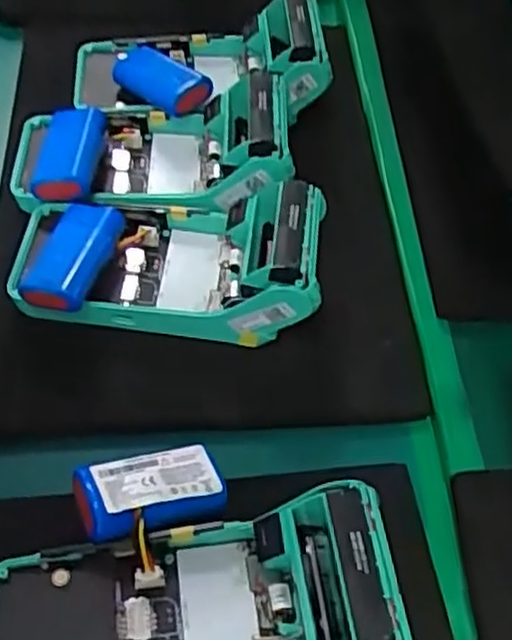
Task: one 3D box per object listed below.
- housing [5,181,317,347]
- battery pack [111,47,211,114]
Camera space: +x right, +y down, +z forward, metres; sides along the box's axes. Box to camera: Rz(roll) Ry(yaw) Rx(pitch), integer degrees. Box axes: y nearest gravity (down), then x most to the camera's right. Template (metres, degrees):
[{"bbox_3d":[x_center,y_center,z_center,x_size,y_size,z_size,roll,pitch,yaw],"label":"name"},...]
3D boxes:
[{"bbox_3d":[-0.052,-0.035,0.408,0.169,0.071,0.081,5,55,1],"label":"housing"},{"bbox_3d":[-0.066,-0.160,0.485,0.031,0.023,0.085,-37,51,-25],"label":"battery pack"}]

